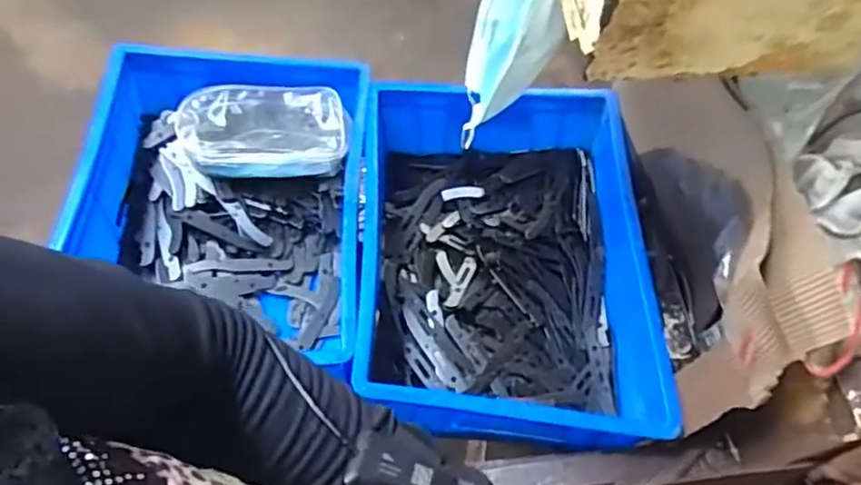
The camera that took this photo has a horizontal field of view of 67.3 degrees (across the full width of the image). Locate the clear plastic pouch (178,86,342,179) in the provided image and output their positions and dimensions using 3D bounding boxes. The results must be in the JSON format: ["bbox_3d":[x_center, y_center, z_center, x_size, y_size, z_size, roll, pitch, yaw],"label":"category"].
[{"bbox_3d":[-0.201,-0.137,0.779,0.196,0.046,0.108,-2,61,-5],"label":"clear plastic pouch"}]

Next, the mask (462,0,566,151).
[{"bbox_3d":[0.066,-0.161,0.514,0.061,0.171,0.094,5,60,-1],"label":"mask"}]

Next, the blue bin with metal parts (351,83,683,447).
[{"bbox_3d":[0.076,0.015,0.719,0.295,0.125,0.396,4,60,-2],"label":"blue bin with metal parts"}]

